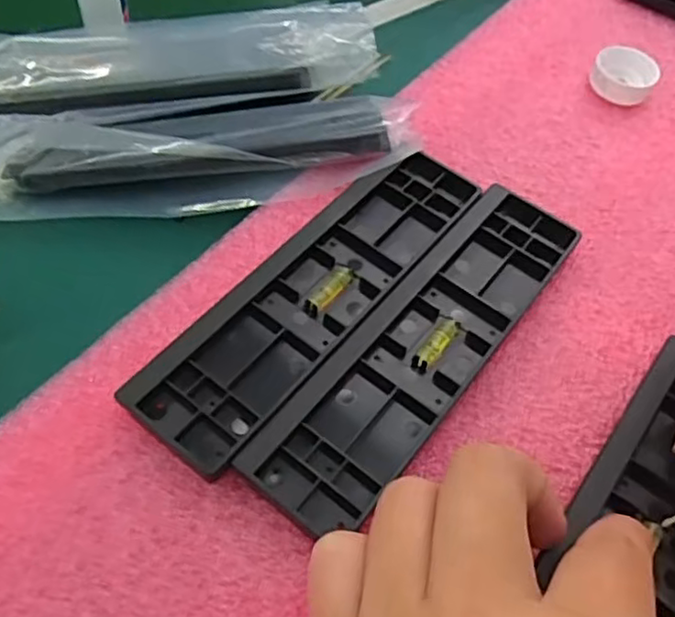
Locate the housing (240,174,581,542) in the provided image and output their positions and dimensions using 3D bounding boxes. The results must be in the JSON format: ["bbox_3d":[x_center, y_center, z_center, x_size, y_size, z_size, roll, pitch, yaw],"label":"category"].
[{"bbox_3d":[0.032,0.010,0.239,0.041,0.009,0.157,35,60,17],"label":"housing"}]

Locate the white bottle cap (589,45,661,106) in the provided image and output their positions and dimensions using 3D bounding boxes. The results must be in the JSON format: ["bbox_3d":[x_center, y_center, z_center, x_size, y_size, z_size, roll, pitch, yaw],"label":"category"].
[{"bbox_3d":[0.142,-0.115,0.333,0.030,0.014,0.030,2,56,-3],"label":"white bottle cap"}]

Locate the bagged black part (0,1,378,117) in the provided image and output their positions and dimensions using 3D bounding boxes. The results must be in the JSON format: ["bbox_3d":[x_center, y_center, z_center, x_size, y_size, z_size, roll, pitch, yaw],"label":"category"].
[{"bbox_3d":[-0.081,-0.117,0.312,0.194,0.016,0.053,-6,57,-9],"label":"bagged black part"}]

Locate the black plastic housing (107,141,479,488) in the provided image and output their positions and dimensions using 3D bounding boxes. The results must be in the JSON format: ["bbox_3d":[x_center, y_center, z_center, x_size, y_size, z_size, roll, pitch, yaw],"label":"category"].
[{"bbox_3d":[-0.007,-0.011,0.247,0.045,0.009,0.158,35,60,17],"label":"black plastic housing"}]

